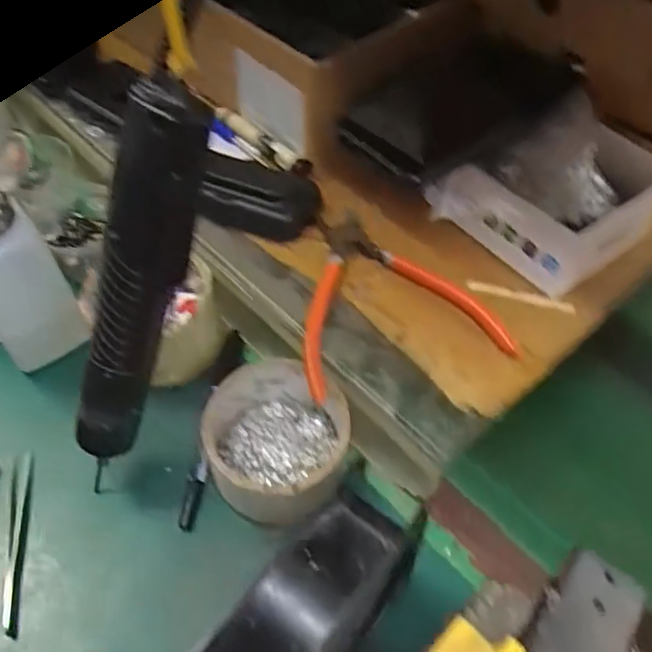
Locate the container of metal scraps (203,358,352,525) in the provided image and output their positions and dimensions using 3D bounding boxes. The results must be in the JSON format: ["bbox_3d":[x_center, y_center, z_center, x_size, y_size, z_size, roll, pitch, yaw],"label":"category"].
[{"bbox_3d":[-0.026,0.067,0.396,0.080,0.054,0.083,0,53,0],"label":"container of metal scraps"}]

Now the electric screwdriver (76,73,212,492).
[{"bbox_3d":[-0.094,-0.011,0.323,0.031,0.205,0.028,37,33,25],"label":"electric screwdriver"}]

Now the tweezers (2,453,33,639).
[{"bbox_3d":[-0.178,0.124,0.390,0.011,0.006,0.105,-10,53,-7],"label":"tweezers"}]

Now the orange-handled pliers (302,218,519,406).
[{"bbox_3d":[0.038,-0.024,0.423,0.119,0.024,0.126,-10,53,-8],"label":"orange-handled pliers"}]

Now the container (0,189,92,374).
[{"bbox_3d":[-0.199,-0.032,0.423,0.056,0.130,0.058,-31,59,-22],"label":"container"}]

